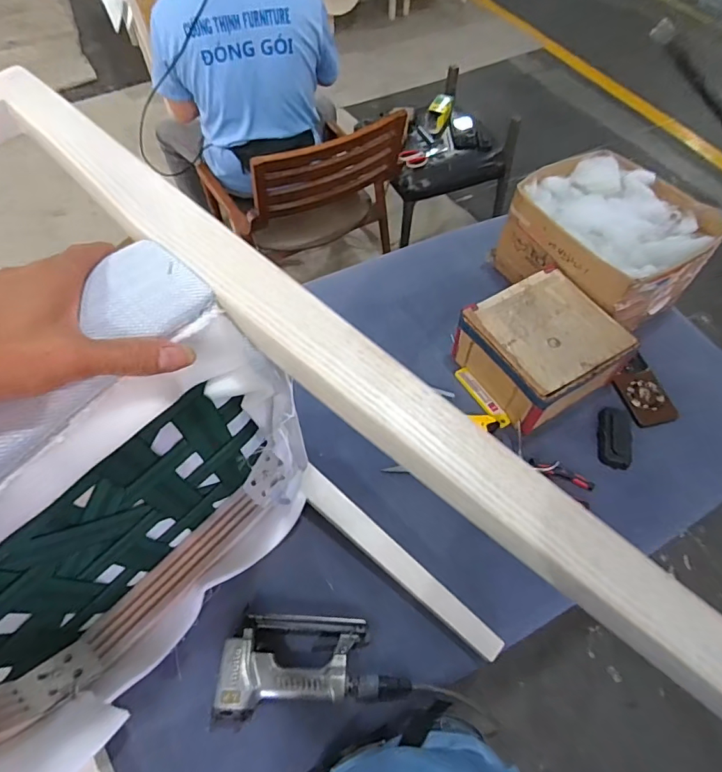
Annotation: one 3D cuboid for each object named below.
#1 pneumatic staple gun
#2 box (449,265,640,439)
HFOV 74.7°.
[{"bbox_3d":[-0.064,0.381,0.644,0.243,0.053,0.124,1,58,0],"label":"pneumatic staple gun"},{"bbox_3d":[0.326,-0.069,0.832,0.235,0.121,0.225,-27,62,-16],"label":"box"}]

